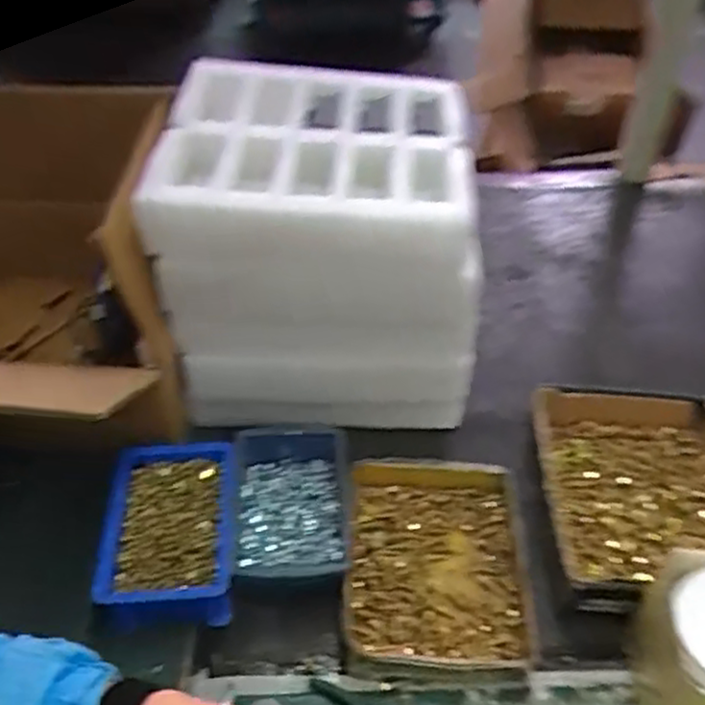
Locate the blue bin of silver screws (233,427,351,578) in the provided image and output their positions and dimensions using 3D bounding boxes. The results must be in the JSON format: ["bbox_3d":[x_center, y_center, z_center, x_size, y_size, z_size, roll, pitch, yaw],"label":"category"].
[{"bbox_3d":[-0.051,0.131,0.626,0.095,0.046,0.143,0,42,-4],"label":"blue bin of silver screws"}]

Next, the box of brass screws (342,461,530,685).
[{"bbox_3d":[0.067,0.171,0.606,0.142,0.038,0.181,3,42,-2],"label":"box of brass screws"}]

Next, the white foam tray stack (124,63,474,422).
[{"bbox_3d":[-0.032,-0.086,0.698,0.262,0.254,0.244,0,42,-3],"label":"white foam tray stack"}]

